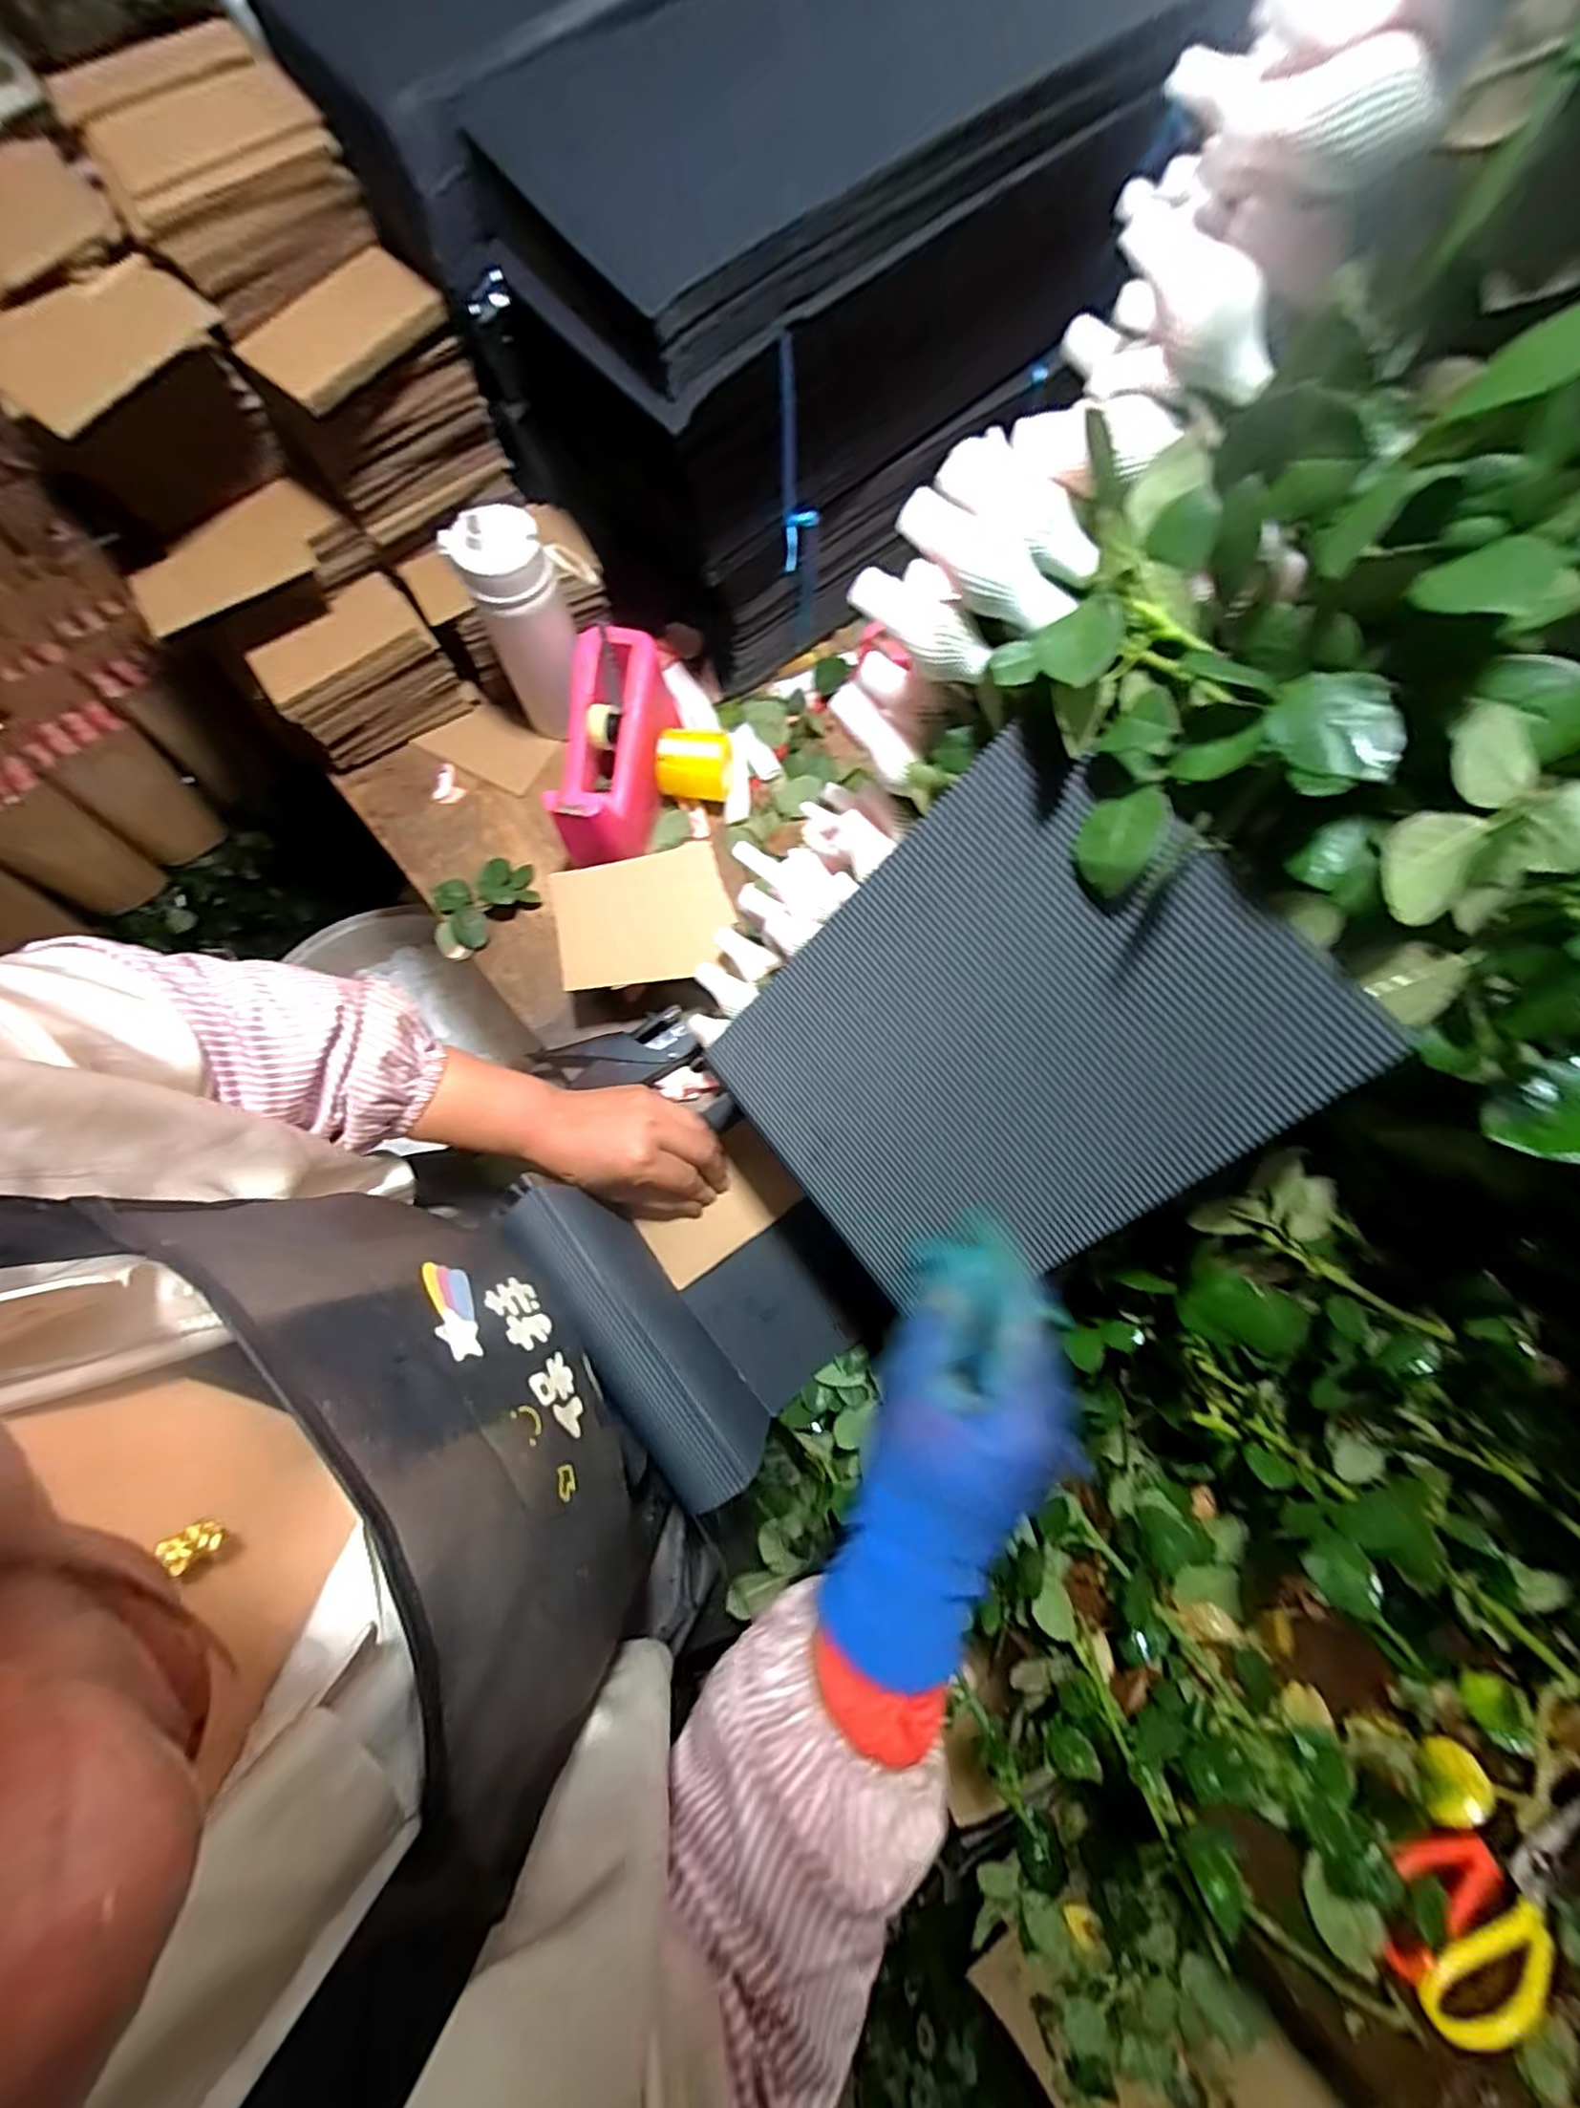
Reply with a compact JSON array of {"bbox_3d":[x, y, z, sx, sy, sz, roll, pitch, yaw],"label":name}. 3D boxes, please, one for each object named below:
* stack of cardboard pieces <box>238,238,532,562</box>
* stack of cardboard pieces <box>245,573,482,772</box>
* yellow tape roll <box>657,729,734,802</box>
[{"bbox_3d":[-0.328,-0.524,0.550,0.140,0.146,0.081,-41,80,-8],"label":"stack of cardboard pieces"},{"bbox_3d":[-0.413,-0.365,0.653,0.151,0.100,0.087,-37,79,-8],"label":"stack of cardboard pieces"},{"bbox_3d":[-0.090,-0.274,0.634,0.067,0.050,0.045,5,77,1],"label":"yellow tape roll"}]

